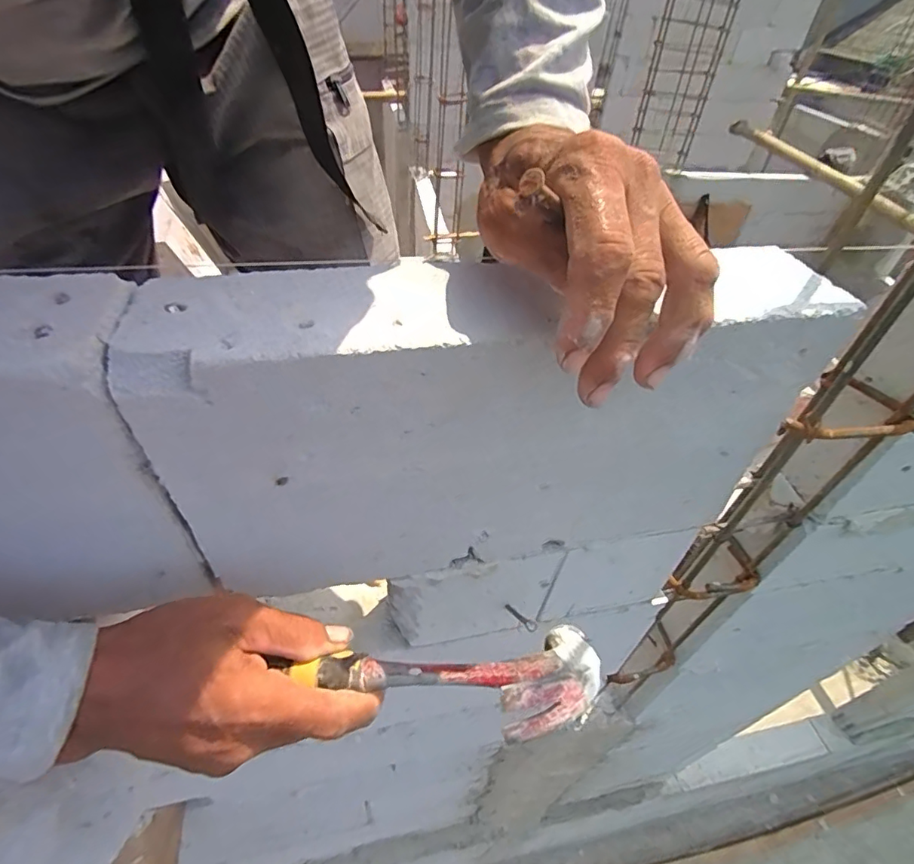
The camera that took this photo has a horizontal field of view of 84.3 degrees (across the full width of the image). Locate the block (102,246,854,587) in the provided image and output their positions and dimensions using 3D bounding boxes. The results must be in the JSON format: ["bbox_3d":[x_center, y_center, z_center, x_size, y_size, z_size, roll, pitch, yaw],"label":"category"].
[{"bbox_3d":[0.023,0.001,0.314,0.356,0.205,0.069,-5,45,-11],"label":"block"}]

